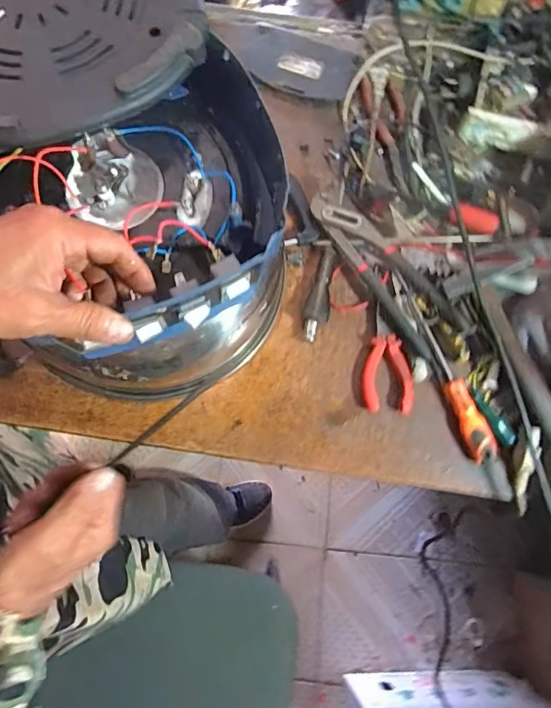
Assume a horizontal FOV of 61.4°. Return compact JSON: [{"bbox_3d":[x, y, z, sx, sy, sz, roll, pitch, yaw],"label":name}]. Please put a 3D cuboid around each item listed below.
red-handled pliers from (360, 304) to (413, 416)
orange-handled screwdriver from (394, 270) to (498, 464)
[{"bbox_3d":[0.127,0.008,0.525,0.053,0.022,0.116,4,73,3],"label":"red-handled pliers"},{"bbox_3d":[0.186,0.011,0.526,0.028,0.031,0.227,-20,73,-4],"label":"orange-handled screwdriver"}]

